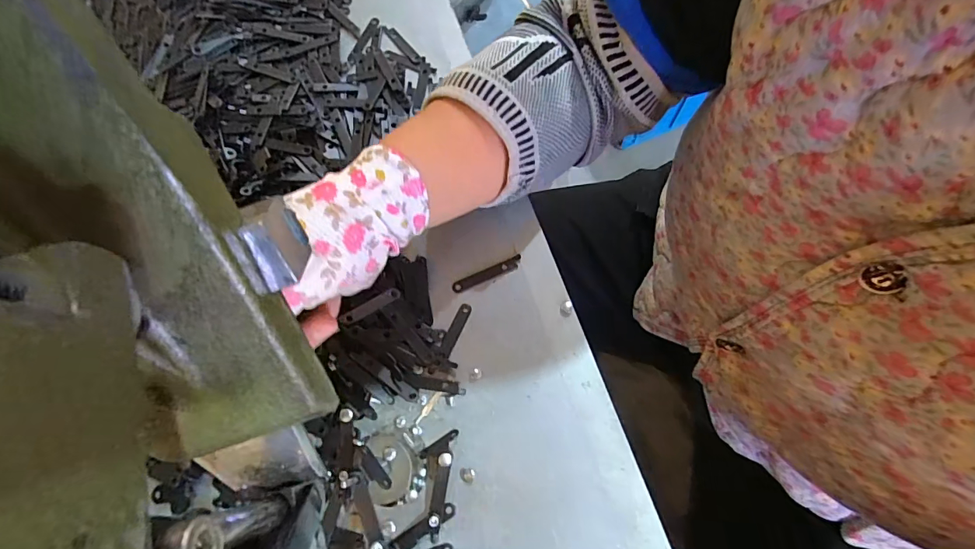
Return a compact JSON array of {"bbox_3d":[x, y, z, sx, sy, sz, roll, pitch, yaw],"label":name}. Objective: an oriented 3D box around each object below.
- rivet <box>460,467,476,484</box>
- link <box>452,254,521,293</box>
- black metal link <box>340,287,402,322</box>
[{"bbox_3d":[-0.013,0.129,0.284,0.010,0.004,0.009,10,72,4],"label":"rivet"},{"bbox_3d":[0.000,0.000,0.323,0.053,0.004,0.009,-23,78,-1],"label":"link"},{"bbox_3d":[-0.080,0.021,0.305,0.044,0.005,0.008,-27,73,7],"label":"black metal link"}]

